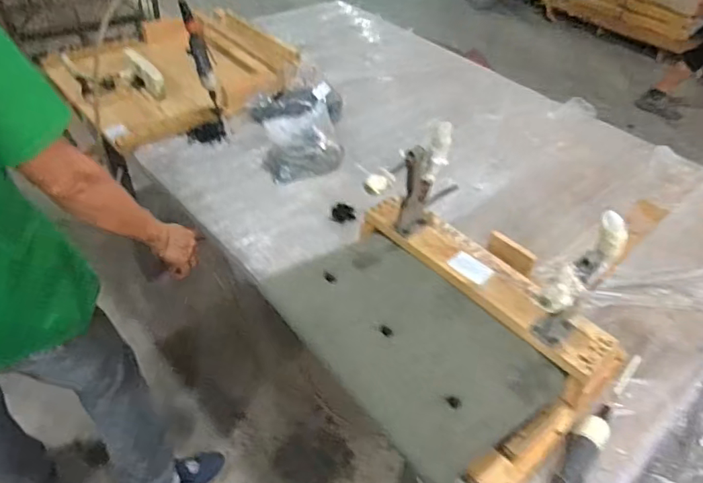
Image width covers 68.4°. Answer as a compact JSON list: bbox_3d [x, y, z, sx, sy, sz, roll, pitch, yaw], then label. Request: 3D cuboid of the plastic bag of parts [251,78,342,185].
[{"bbox_3d":[-0.136,-0.300,1.354,0.247,0.115,0.331,-2,44,-8],"label":"plastic bag of parts"}]

